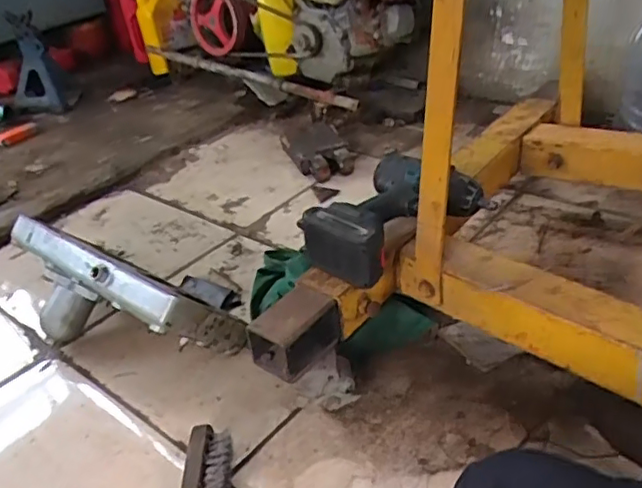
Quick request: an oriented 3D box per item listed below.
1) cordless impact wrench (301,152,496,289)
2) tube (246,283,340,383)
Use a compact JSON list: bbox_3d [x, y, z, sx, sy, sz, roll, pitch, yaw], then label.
[{"bbox_3d":[0.097,-0.033,0.817,0.157,0.082,0.223,22,42,38],"label":"cordless impact wrench"},{"bbox_3d":[-0.032,0.108,0.757,0.070,0.079,0.101,22,42,38],"label":"tube"}]

